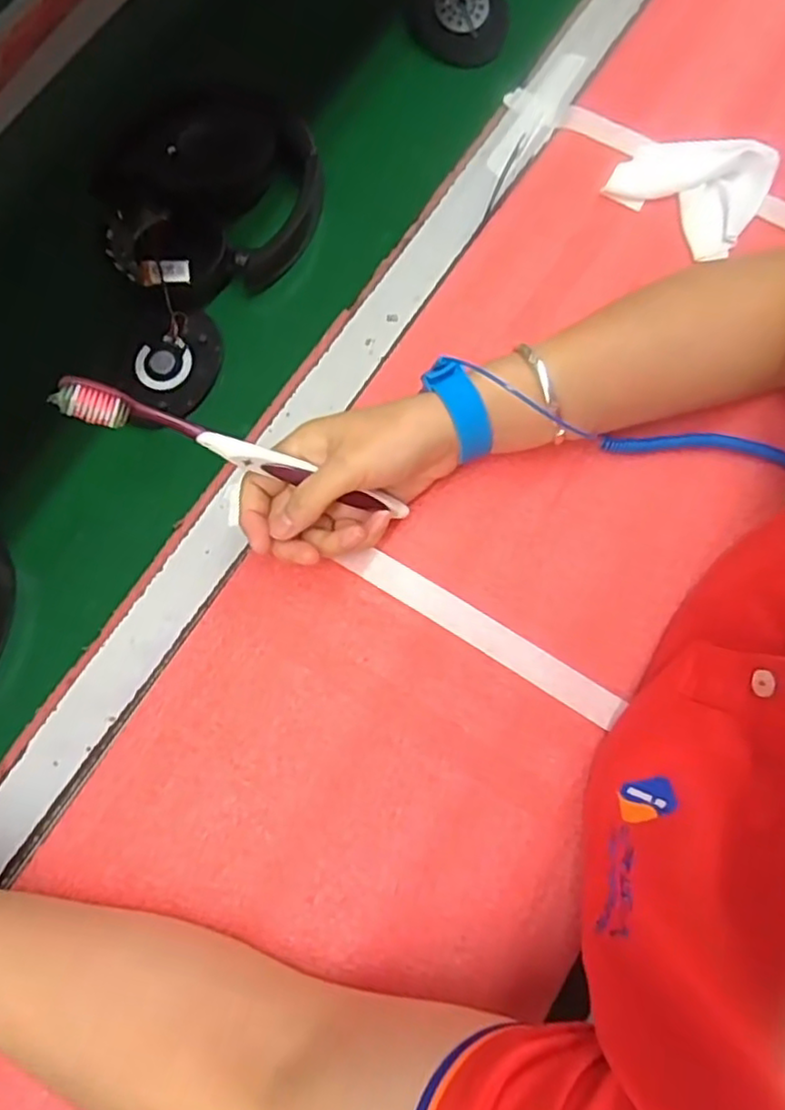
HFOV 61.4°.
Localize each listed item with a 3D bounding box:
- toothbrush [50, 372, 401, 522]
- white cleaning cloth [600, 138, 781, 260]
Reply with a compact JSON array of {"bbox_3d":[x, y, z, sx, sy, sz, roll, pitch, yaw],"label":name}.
[{"bbox_3d":[-0.075,-0.051,0.346,0.186,0.009,0.018,18,76,-22],"label":"toothbrush"},{"bbox_3d":[0.203,-0.254,0.444,0.093,0.010,0.085,34,80,9],"label":"white cleaning cloth"}]

